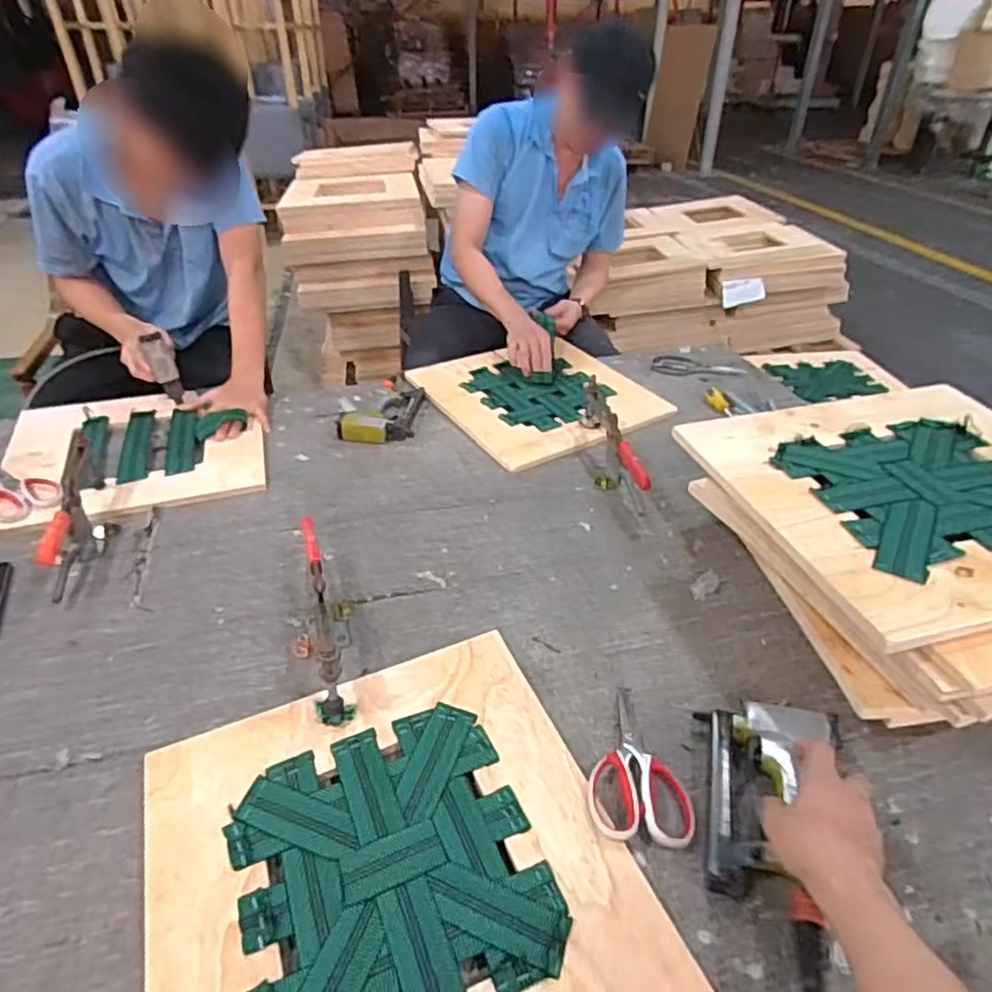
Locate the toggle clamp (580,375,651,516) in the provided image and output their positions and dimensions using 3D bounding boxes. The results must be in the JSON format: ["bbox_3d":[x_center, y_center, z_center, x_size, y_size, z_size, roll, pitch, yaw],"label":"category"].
[{"bbox_3d":[0.194,-0.094,1.133,0.059,0.097,0.321,-3,36,-5],"label":"toggle clamp"}]

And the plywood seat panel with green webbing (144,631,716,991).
[{"bbox_3d":[-0.090,0.332,0.584,0.400,0.011,0.418,-13,38,-18],"label":"plywood seat panel with green webbing"}]

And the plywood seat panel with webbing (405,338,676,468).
[{"bbox_3d":[0.082,-0.215,1.370,0.401,0.025,0.451,-20,41,-26],"label":"plywood seat panel with webbing"}]

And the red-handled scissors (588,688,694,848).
[{"bbox_3d":[0.142,0.271,0.685,0.099,0.019,0.181,1,36,0],"label":"red-handled scissors"}]

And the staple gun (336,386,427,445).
[{"bbox_3d":[-0.219,-0.171,1.288,0.133,0.038,0.196,4,36,5],"label":"staple gun"}]

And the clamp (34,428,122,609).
[{"bbox_3d":[-0.605,0.014,0.956,0.040,0.115,0.266,-8,37,-11],"label":"clamp"}]

